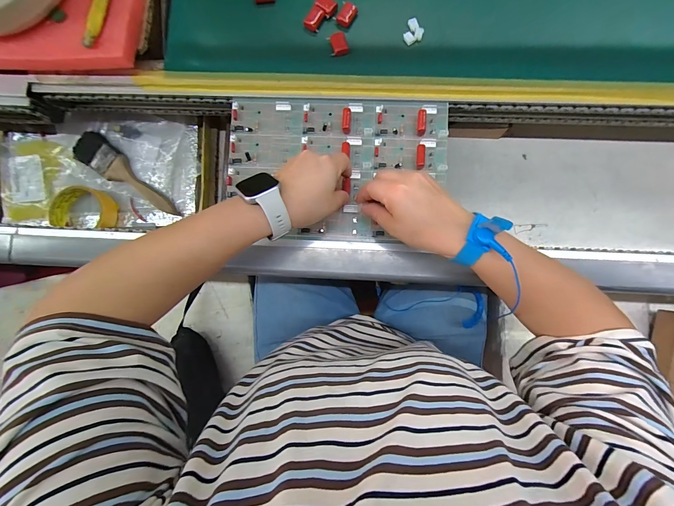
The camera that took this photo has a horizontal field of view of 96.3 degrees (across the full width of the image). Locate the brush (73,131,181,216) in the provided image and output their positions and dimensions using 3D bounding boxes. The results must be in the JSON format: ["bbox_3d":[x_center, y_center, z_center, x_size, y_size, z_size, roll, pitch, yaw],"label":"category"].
[{"bbox_3d":[-0.338,-0.129,0.484,0.202,0.017,0.049,33,88,4],"label":"brush"}]

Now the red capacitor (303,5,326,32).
[{"bbox_3d":[-0.030,-0.310,0.400,0.018,0.009,0.029,39,89,4],"label":"red capacitor"}]

